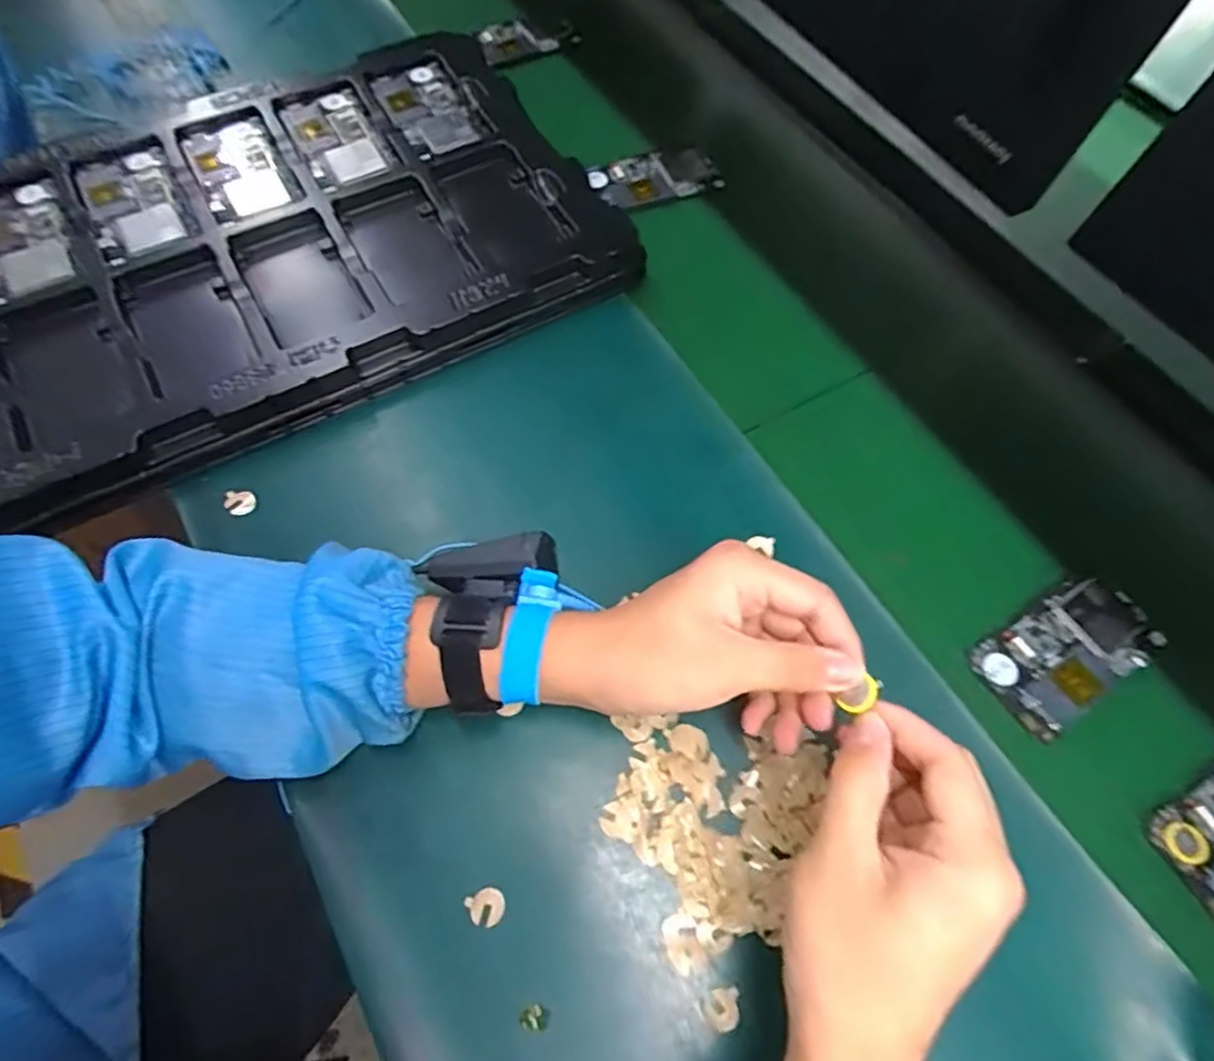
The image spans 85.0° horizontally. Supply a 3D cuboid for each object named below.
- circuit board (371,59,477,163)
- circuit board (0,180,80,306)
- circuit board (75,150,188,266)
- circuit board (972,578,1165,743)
[{"bbox_3d":[-0.157,-0.367,0.580,0.070,0.006,0.102,-32,81,-20],"label":"circuit board"},{"bbox_3d":[-0.437,-0.213,0.493,0.064,0.021,0.129,-27,66,-15],"label":"circuit board"},{"bbox_3d":[-0.368,-0.249,0.512,0.061,0.020,0.110,-22,80,-12],"label":"circuit board"},{"bbox_3d":[0.295,0.076,0.422,0.122,0.004,0.062,-28,68,-18],"label":"circuit board"}]

